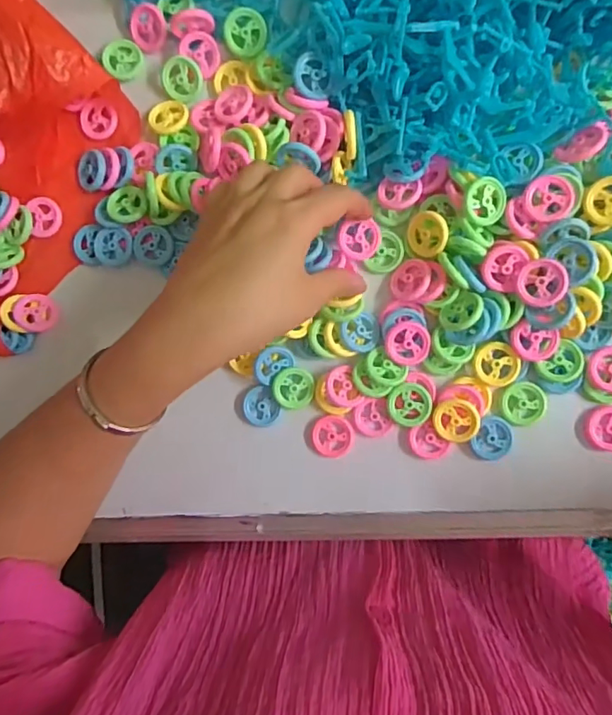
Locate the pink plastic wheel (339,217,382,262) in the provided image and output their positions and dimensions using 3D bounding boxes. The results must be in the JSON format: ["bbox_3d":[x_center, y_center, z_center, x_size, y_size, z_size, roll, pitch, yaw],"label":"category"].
[{"bbox_3d":[0.038,-0.079,0.355,0.030,0.004,0.026,-16,109,-8],"label":"pink plastic wheel"}]

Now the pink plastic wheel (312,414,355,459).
[{"bbox_3d":[0.019,0.056,0.364,0.029,0.004,0.028,4,89,7],"label":"pink plastic wheel"}]

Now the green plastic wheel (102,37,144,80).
[{"bbox_3d":[-0.134,-0.220,0.382,0.029,0.004,0.028,-1,95,-11],"label":"green plastic wheel"}]

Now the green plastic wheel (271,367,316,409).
[{"bbox_3d":[-0.009,0.022,0.363,0.029,0.004,0.029,-1,96,-10],"label":"green plastic wheel"}]

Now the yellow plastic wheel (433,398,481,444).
[{"bbox_3d":[0.101,0.043,0.347,0.030,0.004,0.030,3,98,21],"label":"yellow plastic wheel"}]

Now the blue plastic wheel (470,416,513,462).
[{"bbox_3d":[0.126,0.055,0.348,0.025,0.004,0.029,29,92,7],"label":"blue plastic wheel"}]

